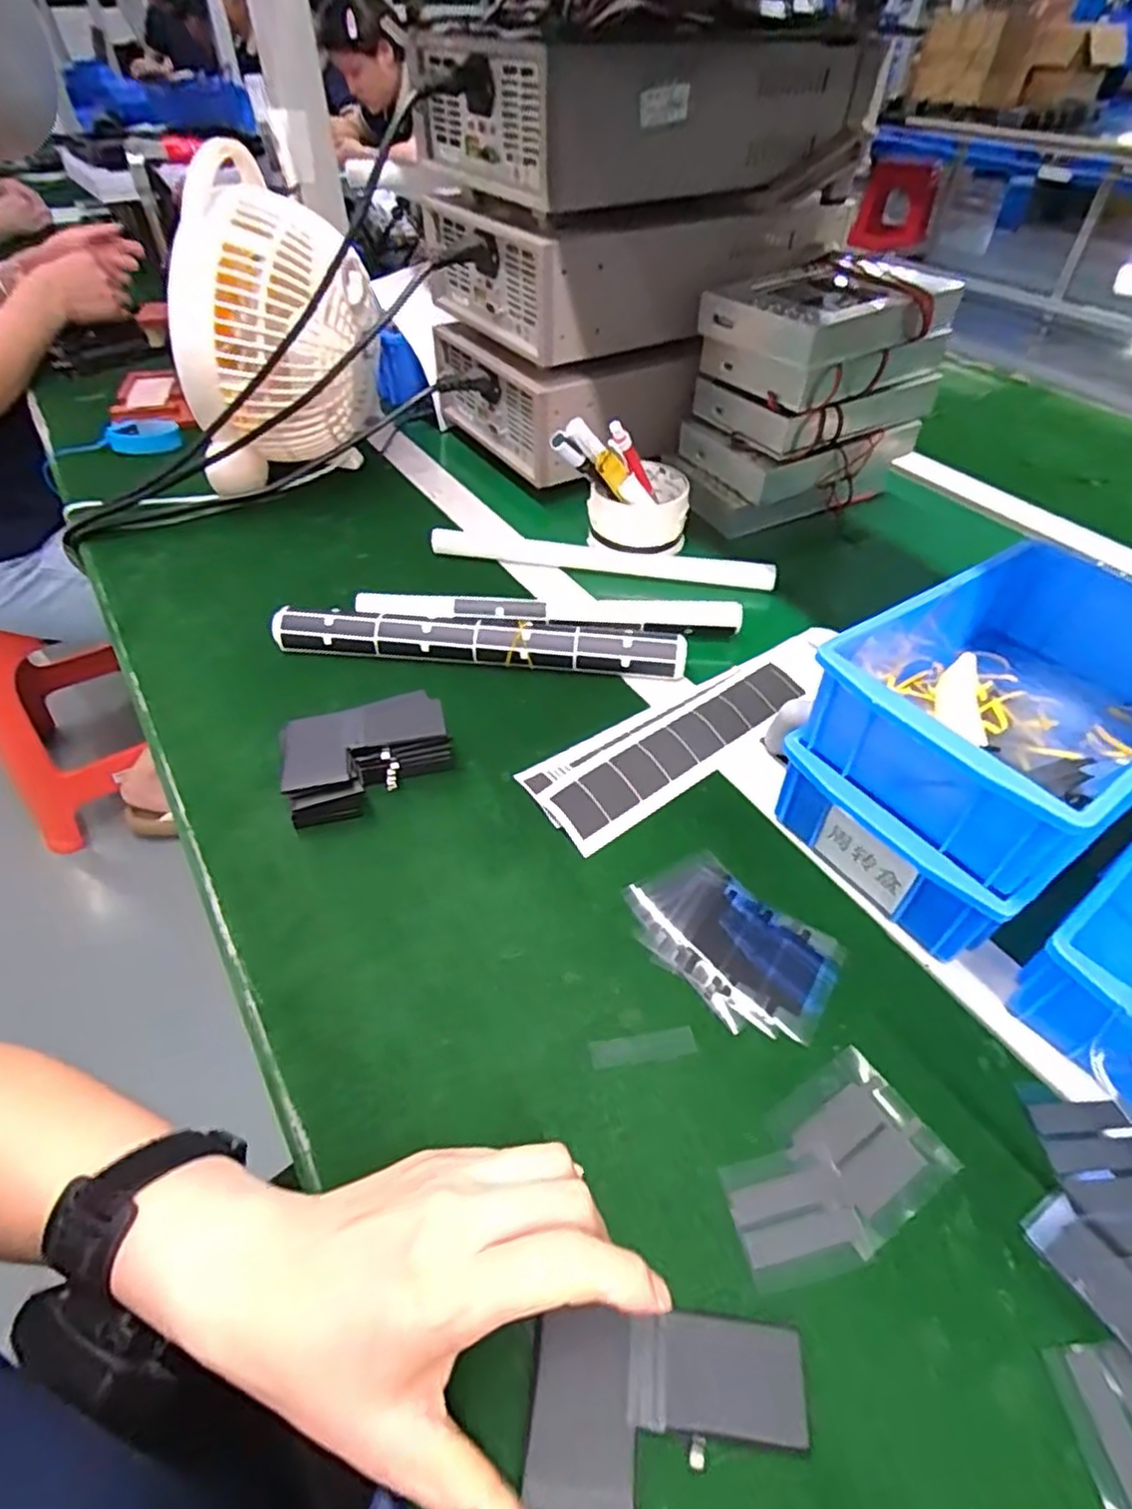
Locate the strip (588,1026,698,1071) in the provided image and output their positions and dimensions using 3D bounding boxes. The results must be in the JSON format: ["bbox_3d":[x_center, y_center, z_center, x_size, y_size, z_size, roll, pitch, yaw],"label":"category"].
[{"bbox_3d":[0.037,0.138,0.336,0.050,0.004,0.013,-7,48,-7],"label":"strip"}]

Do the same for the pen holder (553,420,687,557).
[{"bbox_3d":[0.051,-0.236,0.607,0.108,0.106,0.086,5,48,4],"label":"pen holder"}]

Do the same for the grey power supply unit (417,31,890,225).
[{"bbox_3d":[0.072,-0.553,0.609,0.338,0.095,0.211,-26,53,-22],"label":"grey power supply unit"}]

